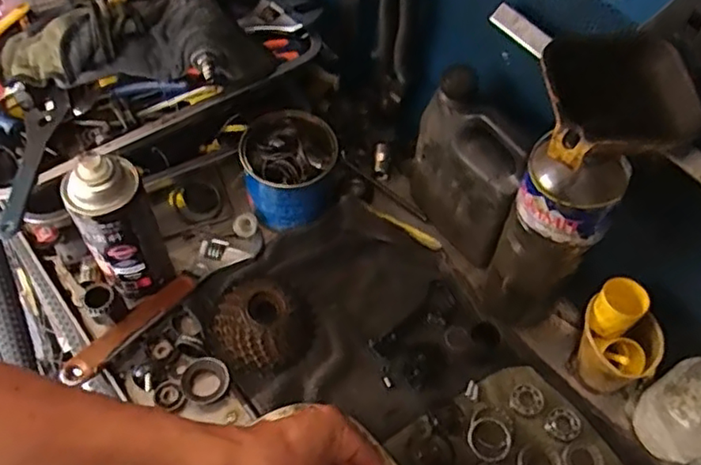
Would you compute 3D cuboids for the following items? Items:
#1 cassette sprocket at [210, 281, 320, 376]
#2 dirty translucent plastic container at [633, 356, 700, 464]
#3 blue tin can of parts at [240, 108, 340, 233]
[{"bbox_3d":[-0.086,0.089,0.611,0.097,0.033,0.089,2,56,-3],"label":"cassette sprocket"},{"bbox_3d":[0.296,0.160,0.543,0.065,0.082,0.070,-21,60,-17],"label":"dirty translucent plastic container"},{"bbox_3d":[-0.064,-0.067,0.678,0.102,0.097,0.096,0,56,-4],"label":"blue tin can of parts"}]

